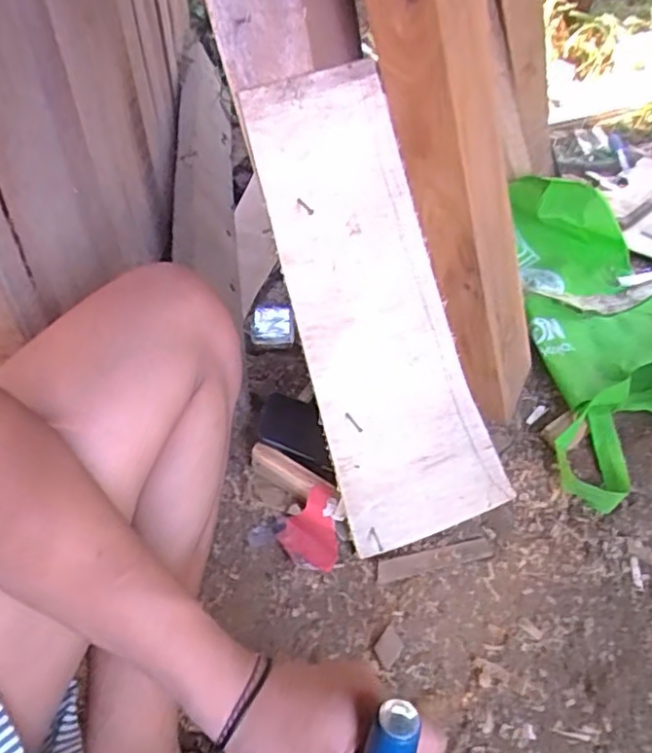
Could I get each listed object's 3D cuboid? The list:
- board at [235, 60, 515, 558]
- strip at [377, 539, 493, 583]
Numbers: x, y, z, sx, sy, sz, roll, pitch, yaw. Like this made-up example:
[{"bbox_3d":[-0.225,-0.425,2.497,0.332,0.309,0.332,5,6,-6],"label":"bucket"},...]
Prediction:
[{"bbox_3d":[0.066,-0.023,0.563,0.162,0.470,0.014,-18,33,-7],"label":"board"},{"bbox_3d":[0.120,0.200,0.684,0.134,0.009,0.025,-11,39,-13],"label":"strip"}]

